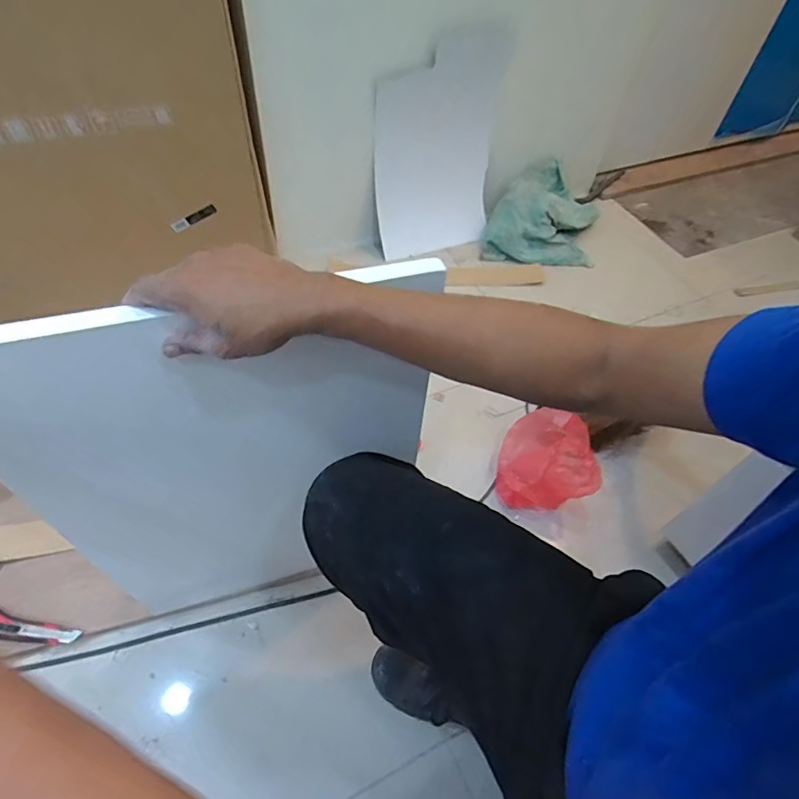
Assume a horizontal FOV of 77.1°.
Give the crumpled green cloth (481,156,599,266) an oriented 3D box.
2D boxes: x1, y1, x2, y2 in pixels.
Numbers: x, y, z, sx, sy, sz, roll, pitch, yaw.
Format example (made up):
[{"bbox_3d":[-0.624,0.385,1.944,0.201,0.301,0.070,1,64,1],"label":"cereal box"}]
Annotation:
[{"bbox_3d":[0.452,-0.573,1.545,0.324,0.126,0.368,18,53,10],"label":"crumpled green cloth"}]

